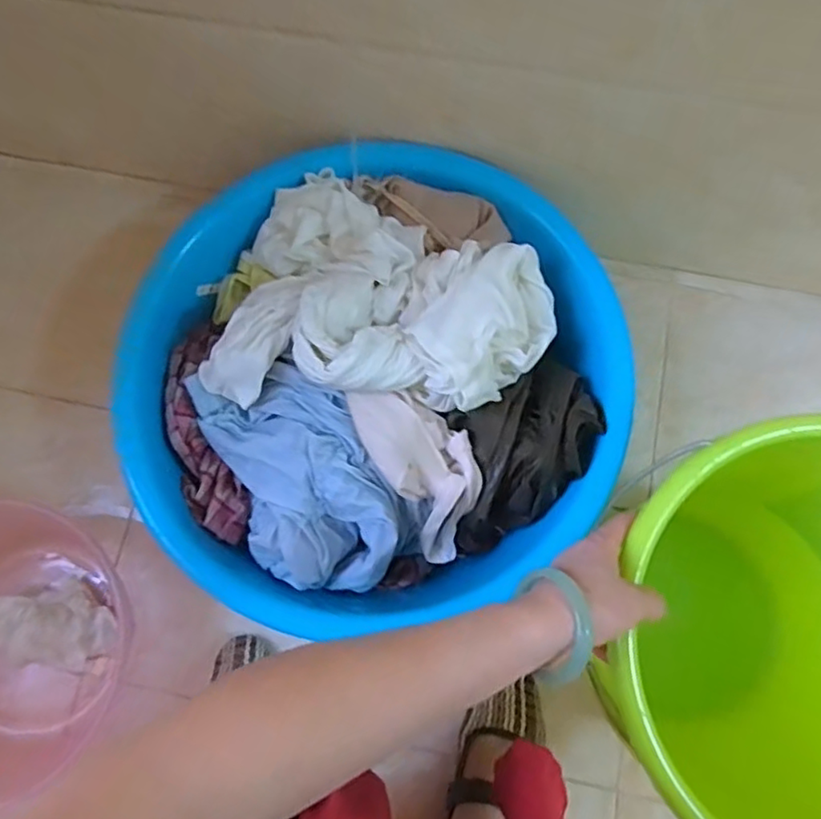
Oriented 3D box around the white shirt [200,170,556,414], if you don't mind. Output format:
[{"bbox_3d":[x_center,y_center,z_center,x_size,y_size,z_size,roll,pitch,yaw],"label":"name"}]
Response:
[{"bbox_3d":[-0.020,-0.115,0.588,0.305,0.069,0.224,7,76,1],"label":"white shirt"}]

